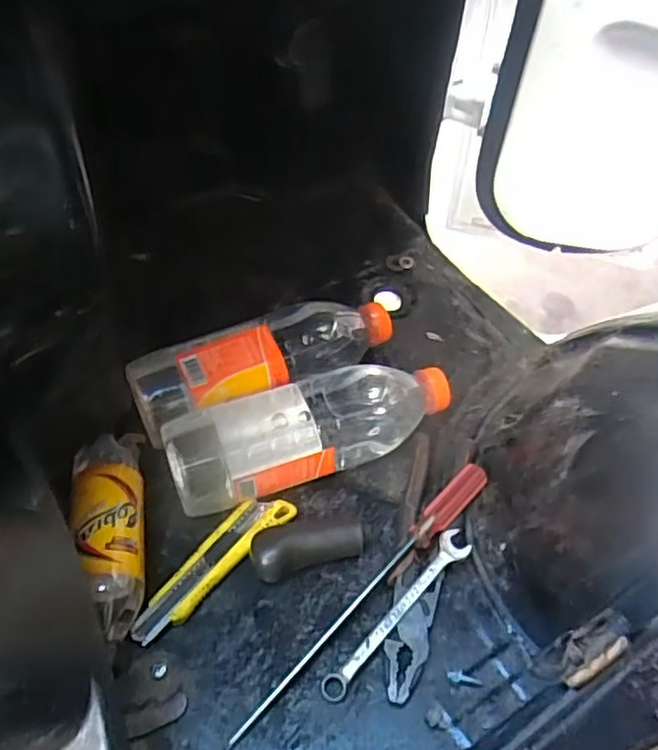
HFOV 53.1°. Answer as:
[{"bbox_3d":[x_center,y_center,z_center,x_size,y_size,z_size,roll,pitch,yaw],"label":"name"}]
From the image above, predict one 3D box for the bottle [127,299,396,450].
[{"bbox_3d":[-0.054,-0.012,0.620,0.255,0.065,0.082,-22,54,-20],"label":"bottle"}]

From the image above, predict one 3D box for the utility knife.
[{"bbox_3d":[-0.093,0.148,0.525,0.038,0.017,0.151,37,58,25],"label":"utility knife"}]

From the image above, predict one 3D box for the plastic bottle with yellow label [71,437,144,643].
[{"bbox_3d":[-0.174,0.110,0.522,0.053,0.048,0.182,-9,51,-10],"label":"plastic bottle with yellow label"}]

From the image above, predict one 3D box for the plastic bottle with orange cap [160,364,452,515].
[{"bbox_3d":[-0.014,0.047,0.584,0.252,0.064,0.076,-19,53,-17],"label":"plastic bottle with orange cap"}]

